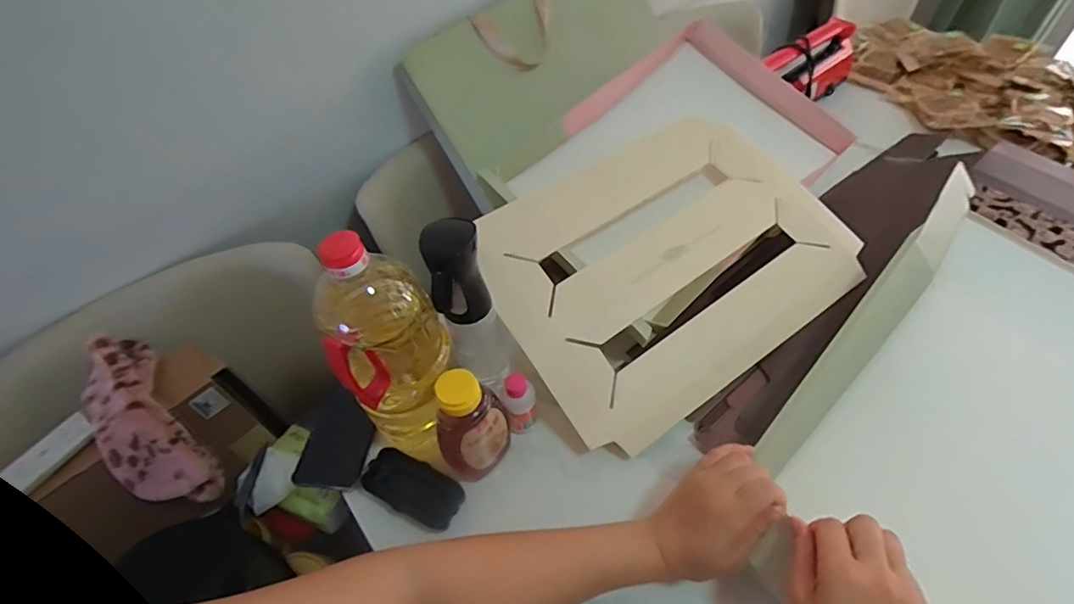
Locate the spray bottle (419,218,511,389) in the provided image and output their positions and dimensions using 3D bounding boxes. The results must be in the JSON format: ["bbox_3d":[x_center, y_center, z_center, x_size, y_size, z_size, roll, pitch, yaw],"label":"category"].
[{"bbox_3d":[-0.071,0.016,0.557,0.063,0.230,0.059,-20,53,-9],"label":"spray bottle"}]

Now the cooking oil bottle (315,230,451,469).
[{"bbox_3d":[-0.138,0.051,0.509,0.105,0.267,0.109,-24,53,-12],"label":"cooking oil bottle"}]

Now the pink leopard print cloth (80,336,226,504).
[{"bbox_3d":[-0.471,0.137,0.616,0.084,0.070,0.217,-34,83,-19],"label":"pink leopard print cloth"}]

